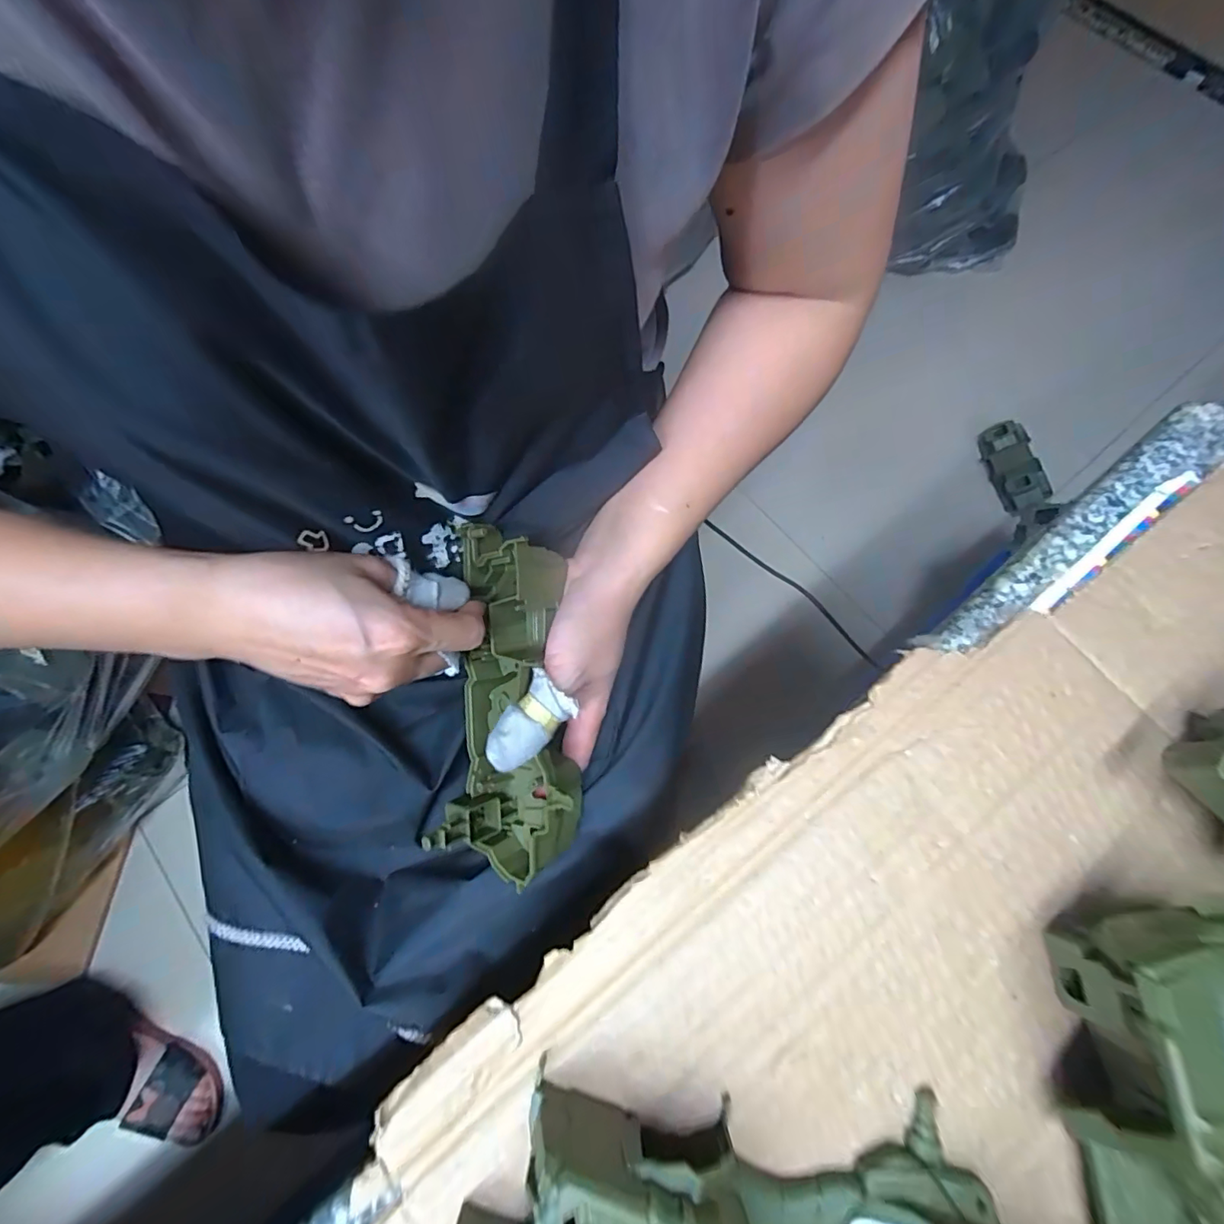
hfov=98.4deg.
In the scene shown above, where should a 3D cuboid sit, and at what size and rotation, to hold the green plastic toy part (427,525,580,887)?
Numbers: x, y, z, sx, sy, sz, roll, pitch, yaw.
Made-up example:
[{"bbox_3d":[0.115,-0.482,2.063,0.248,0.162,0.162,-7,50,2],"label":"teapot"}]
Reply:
[{"bbox_3d":[-0.056,0.050,0.288,0.070,0.044,0.187,0,95,0],"label":"green plastic toy part"}]

